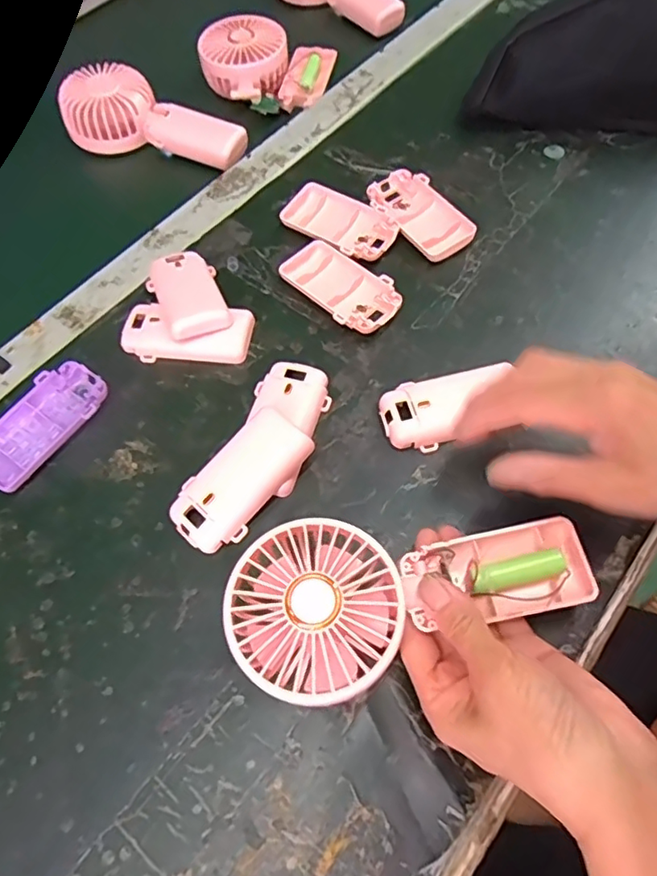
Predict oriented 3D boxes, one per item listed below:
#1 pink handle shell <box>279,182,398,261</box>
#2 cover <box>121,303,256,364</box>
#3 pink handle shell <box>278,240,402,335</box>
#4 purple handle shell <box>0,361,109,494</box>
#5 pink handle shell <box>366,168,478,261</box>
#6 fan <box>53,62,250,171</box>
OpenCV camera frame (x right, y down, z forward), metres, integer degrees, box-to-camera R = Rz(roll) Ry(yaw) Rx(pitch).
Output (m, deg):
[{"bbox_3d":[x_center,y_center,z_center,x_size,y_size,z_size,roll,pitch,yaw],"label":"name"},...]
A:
[{"bbox_3d":[0.008,-0.174,0.460,0.097,0.012,0.049,35,70,19],"label":"pink handle shell"},{"bbox_3d":[-0.104,-0.078,0.417,0.094,0.018,0.043,4,63,6],"label":"cover"},{"bbox_3d":[0.009,-0.112,0.427,0.095,0.015,0.049,40,72,21],"label":"pink handle shell"},{"bbox_3d":[-0.195,-0.009,0.389,0.049,0.015,0.095,31,69,17],"label":"purple handle shell"},{"bbox_3d":[0.073,-0.180,0.458,0.046,0.016,0.095,-30,65,-12],"label":"pink handle shell"},{"bbox_3d":[-0.164,-0.298,0.528,0.171,0.038,0.078,23,67,15],"label":"fan"}]

